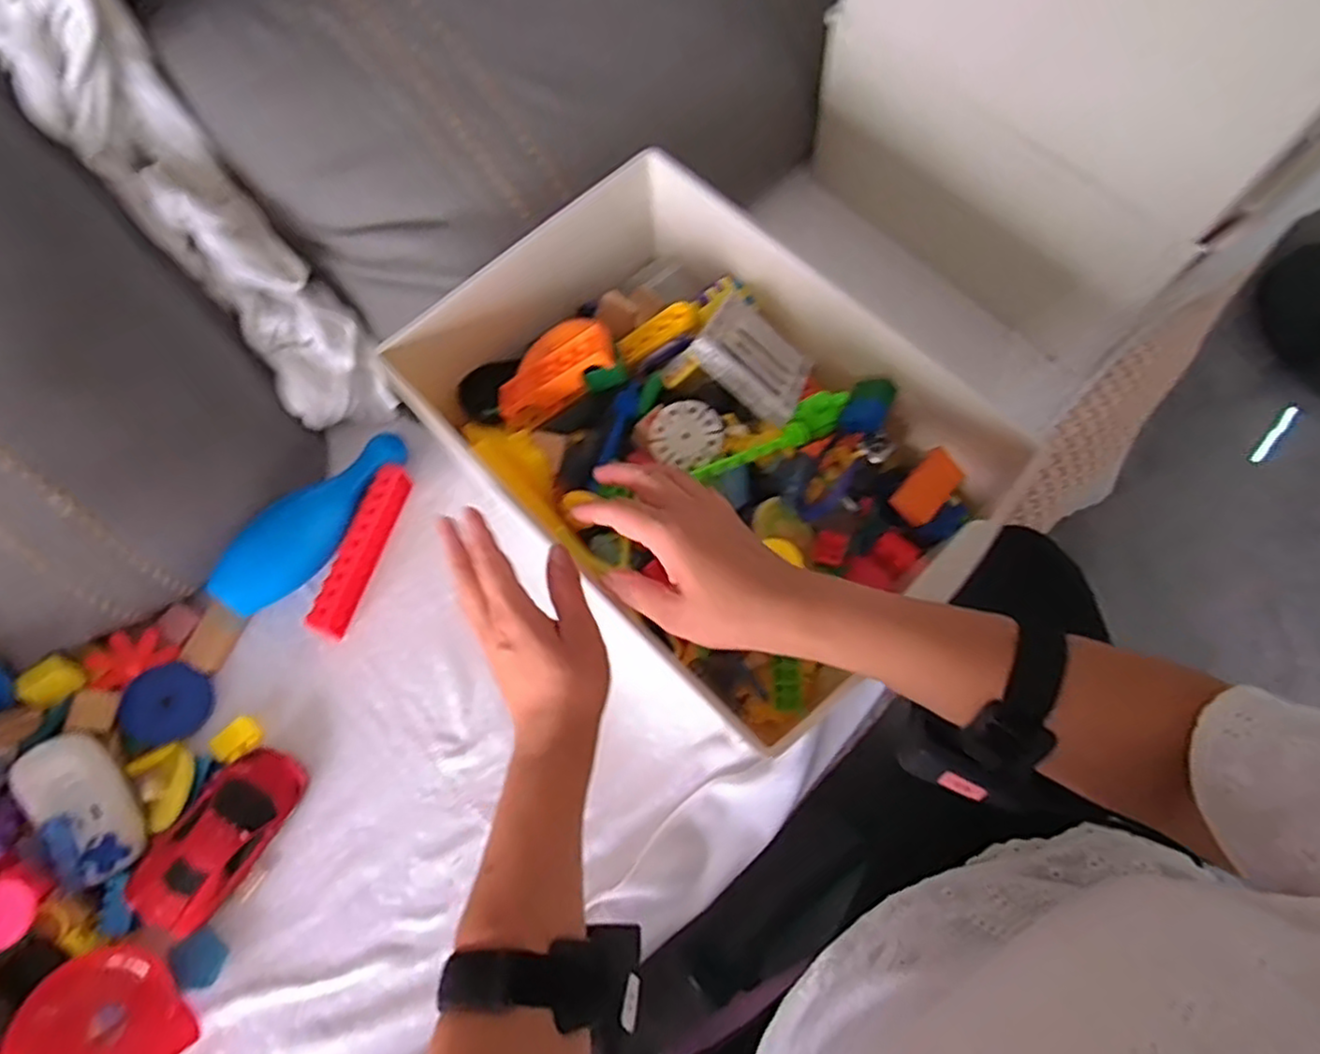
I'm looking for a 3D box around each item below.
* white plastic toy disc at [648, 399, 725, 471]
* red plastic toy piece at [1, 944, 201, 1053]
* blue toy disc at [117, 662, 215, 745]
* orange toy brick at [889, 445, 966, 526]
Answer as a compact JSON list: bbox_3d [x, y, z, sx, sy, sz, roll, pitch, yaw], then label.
[{"bbox_3d":[0.021,-0.071,0.535,0.051,0.014,0.051,0,70,-1],"label":"white plastic toy disc"},{"bbox_3d":[-0.380,0.339,0.481,0.091,0.029,0.089,-29,86,-33],"label":"red plastic toy piece"},{"bbox_3d":[-0.403,0.144,0.578,0.062,0.009,0.060,7,74,-25],"label":"blue toy disc"},{"bbox_3d":[0.211,-0.031,0.552,0.038,0.016,0.060,42,75,13],"label":"orange toy brick"}]

